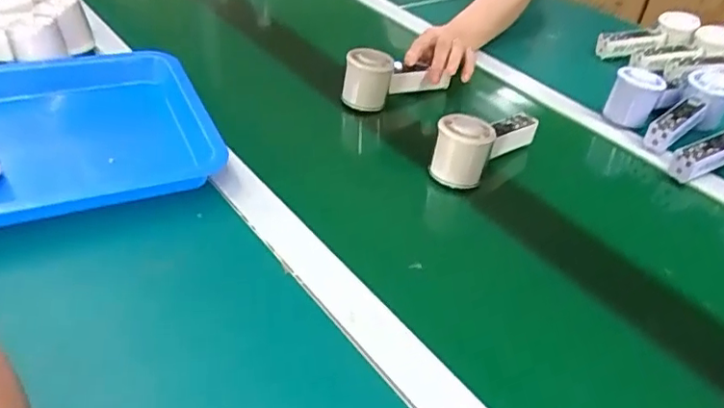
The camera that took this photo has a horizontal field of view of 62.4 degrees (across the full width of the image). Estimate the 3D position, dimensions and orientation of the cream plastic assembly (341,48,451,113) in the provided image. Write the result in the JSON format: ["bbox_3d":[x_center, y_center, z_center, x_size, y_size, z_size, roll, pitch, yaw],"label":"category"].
[{"bbox_3d":[0.038,-0.156,0.726,0.121,0.065,0.041,-16,45,-26],"label":"cream plastic assembly"}]

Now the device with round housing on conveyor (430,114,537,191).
[{"bbox_3d":[0.132,-0.072,0.630,0.054,0.054,0.146,32,45,27],"label":"device with round housing on conveyor"}]

